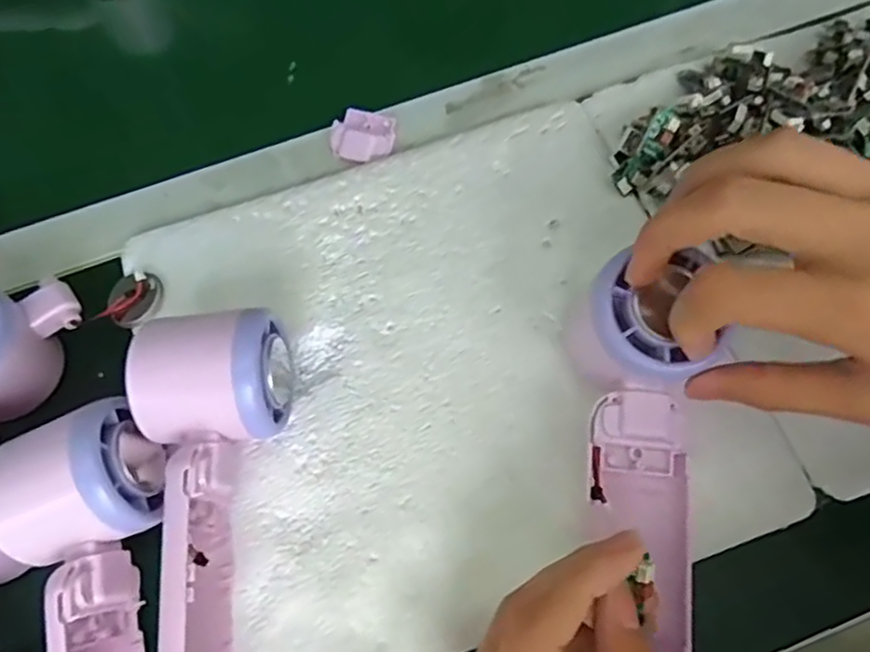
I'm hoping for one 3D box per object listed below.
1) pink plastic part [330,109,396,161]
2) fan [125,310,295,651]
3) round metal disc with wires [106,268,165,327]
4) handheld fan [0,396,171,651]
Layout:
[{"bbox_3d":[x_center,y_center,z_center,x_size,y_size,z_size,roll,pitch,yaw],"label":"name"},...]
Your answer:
[{"bbox_3d":[-0.043,-0.113,0.385,0.038,0.010,0.036,-2,64,3],"label":"pink plastic part"},{"bbox_3d":[-0.091,0.074,0.261,0.059,0.062,0.162,-4,78,1],"label":"fan"},{"bbox_3d":[-0.153,-0.015,0.331,0.026,0.007,0.028,-2,64,4],"label":"round metal disc with wires"},{"bbox_3d":[-0.132,0.114,0.250,0.061,0.051,0.163,-14,79,-4],"label":"handheld fan"}]

